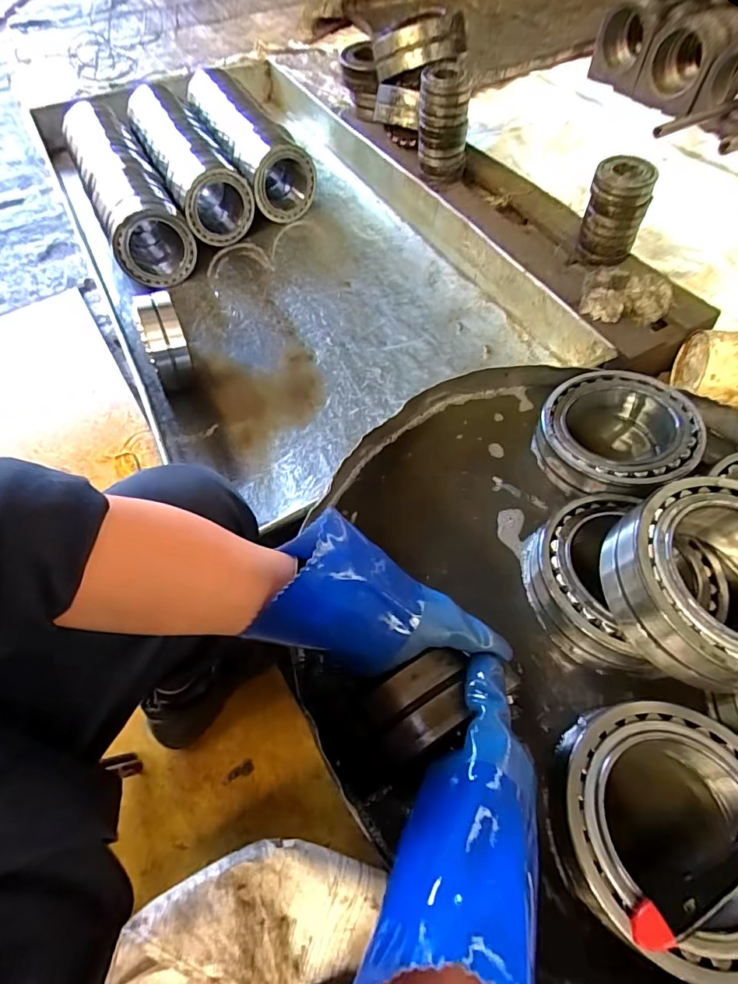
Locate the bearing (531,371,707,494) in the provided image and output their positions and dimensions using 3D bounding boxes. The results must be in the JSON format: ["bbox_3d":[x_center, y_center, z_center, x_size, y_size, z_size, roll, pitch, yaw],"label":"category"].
[{"bbox_3d":[0.278,-0.067,0.531,0.161,0.055,0.153,-1,59,1],"label":"bearing"}]

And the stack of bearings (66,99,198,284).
[{"bbox_3d":[-0.549,-0.686,1.066,0.158,0.147,0.497,-24,61,-13],"label":"stack of bearings"}]

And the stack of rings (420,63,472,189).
[{"bbox_3d":[0.177,-0.875,1.122,0.118,0.202,0.107,4,59,4],"label":"stack of rings"}]

